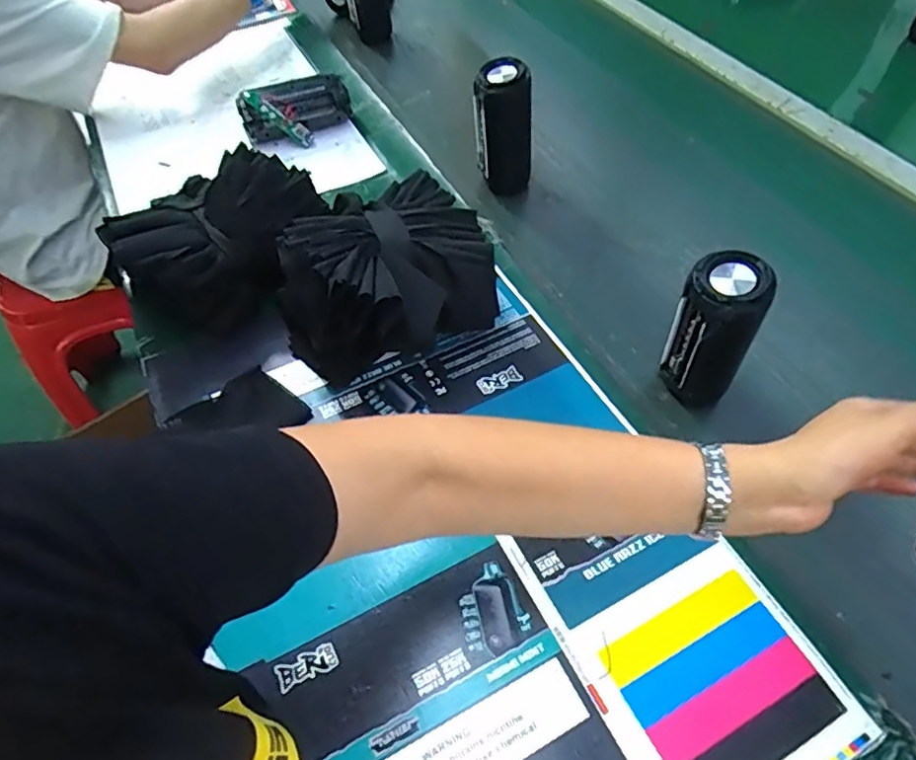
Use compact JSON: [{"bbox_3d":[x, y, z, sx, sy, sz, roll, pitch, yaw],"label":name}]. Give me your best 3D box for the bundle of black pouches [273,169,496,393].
[{"bbox_3d":[-0.075,-0.098,0.564,0.192,0.125,0.184,-26,58,-15],"label":"bundle of black pouches"}]

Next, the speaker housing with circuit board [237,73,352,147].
[{"bbox_3d":[-0.216,-0.364,0.786,0.143,0.061,0.052,-30,59,-17],"label":"speaker housing with circuit board"}]

